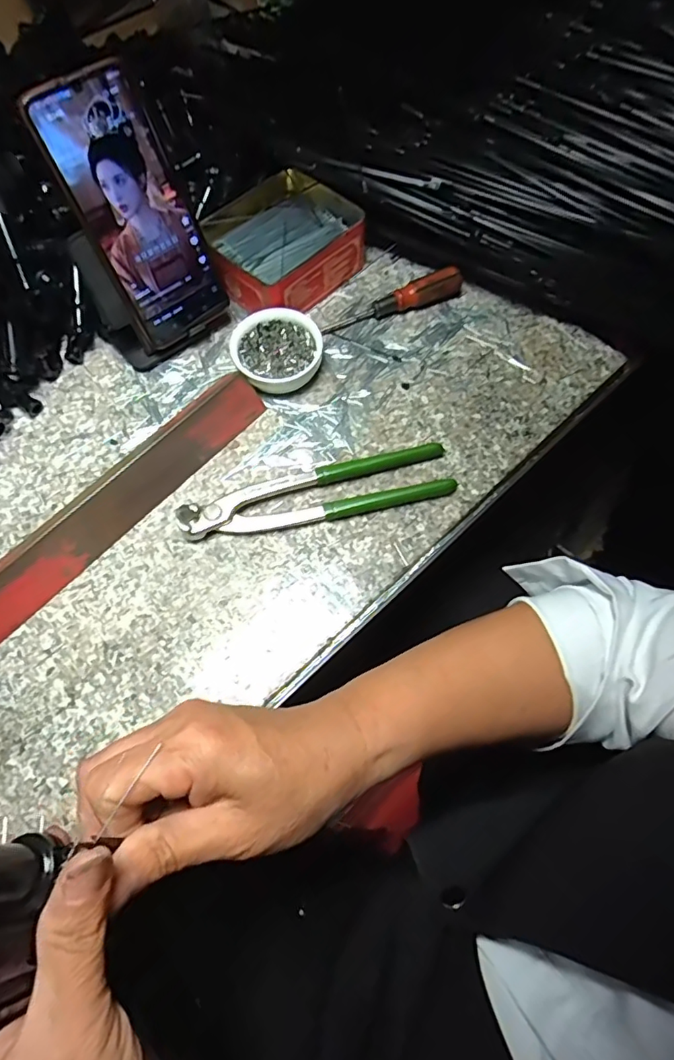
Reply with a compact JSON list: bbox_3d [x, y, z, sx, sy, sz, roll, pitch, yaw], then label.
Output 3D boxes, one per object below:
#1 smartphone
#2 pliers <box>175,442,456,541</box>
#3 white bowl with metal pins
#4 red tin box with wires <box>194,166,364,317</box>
[{"bbox_3d":[-0.141,-0.221,0.382,0.077,0.164,0.007,-37,47,-15],"label":"smartphone"},{"bbox_3d":[-0.014,-0.029,0.394,0.198,0.016,0.045,-12,66,-6],"label":"pliers"},{"bbox_3d":[-0.048,-0.142,0.434,0.071,0.028,0.064,-6,66,-3],"label":"white bowl with metal pins"},{"bbox_3d":[-0.051,-0.250,0.471,0.116,0.043,0.130,40,71,16],"label":"red tin box with wires"}]

